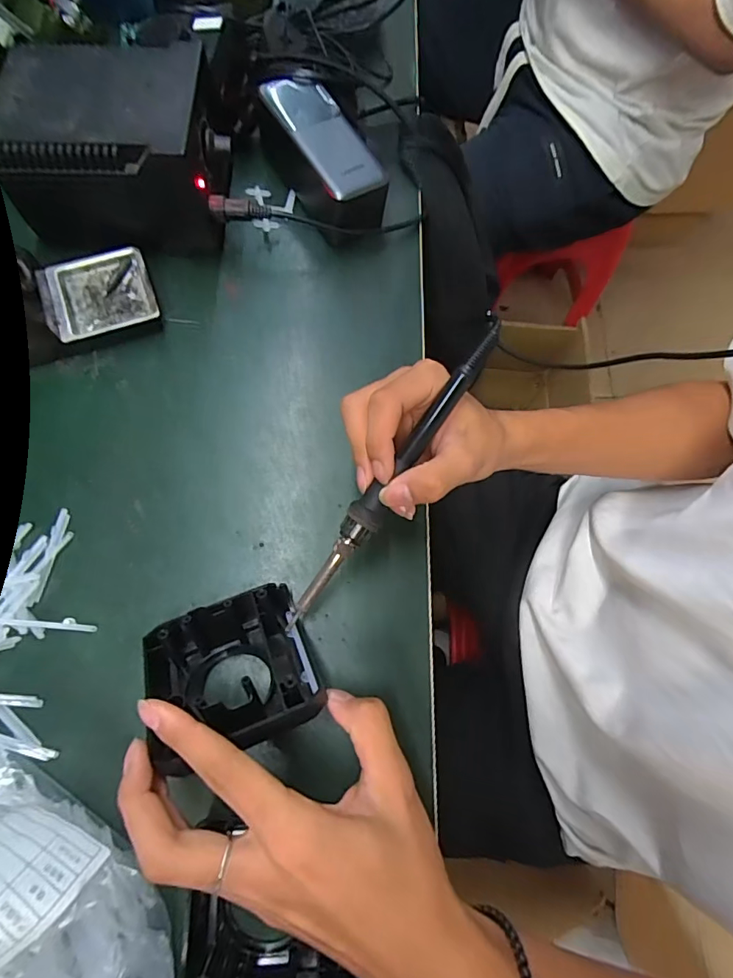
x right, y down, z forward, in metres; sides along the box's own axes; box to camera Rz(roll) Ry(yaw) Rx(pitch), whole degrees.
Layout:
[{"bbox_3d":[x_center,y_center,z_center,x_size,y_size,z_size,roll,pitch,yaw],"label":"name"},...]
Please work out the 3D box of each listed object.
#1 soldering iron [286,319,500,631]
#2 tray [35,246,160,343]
[{"bbox_3d":[0.015,-0.006,0.294,0.019,0.014,0.215,35,93,9],"label":"soldering iron"},{"bbox_3d":[-0.204,-0.145,0.378,0.077,0.024,0.067,-19,73,-8],"label":"tray"}]

